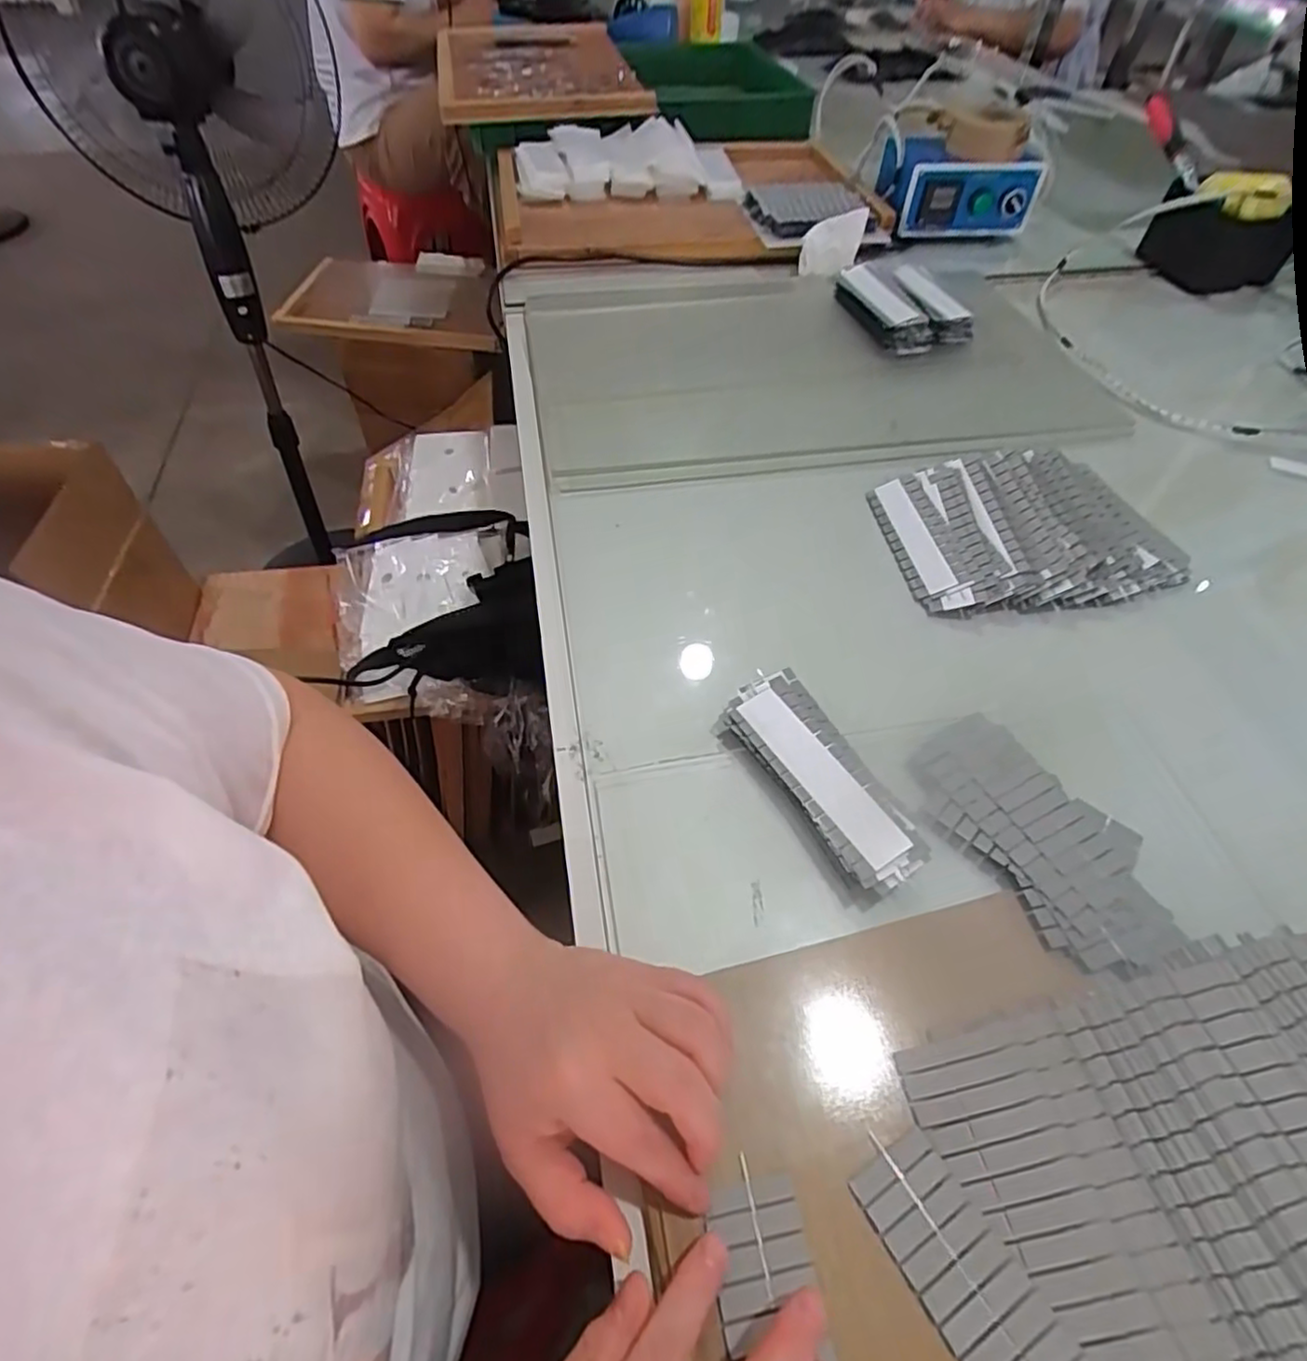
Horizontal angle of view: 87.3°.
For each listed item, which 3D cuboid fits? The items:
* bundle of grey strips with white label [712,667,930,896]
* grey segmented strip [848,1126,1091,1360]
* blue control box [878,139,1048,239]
[{"bbox_3d":[0.094,0.056,0.401,0.058,0.019,0.143,-21,57,-16],"label":"bundle of grey strips with white label"},{"bbox_3d":[0.132,0.246,0.262,0.039,0.010,0.124,-26,58,-19],"label":"grey segmented strip"},{"bbox_3d":[0.393,-0.630,0.898,0.181,0.103,0.100,-4,54,-5],"label":"blue control box"}]

